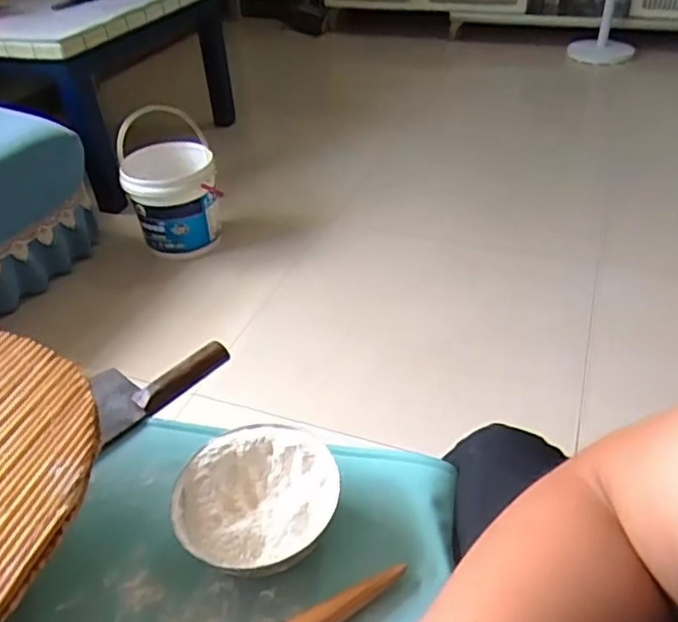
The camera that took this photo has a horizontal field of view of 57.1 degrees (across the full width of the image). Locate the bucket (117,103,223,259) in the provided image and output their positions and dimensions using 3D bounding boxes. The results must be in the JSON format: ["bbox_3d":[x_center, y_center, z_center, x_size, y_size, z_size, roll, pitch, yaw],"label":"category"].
[{"bbox_3d":[-0.477,-0.349,1.791,0.250,0.421,0.239,-2,38,2],"label":"bucket"}]

